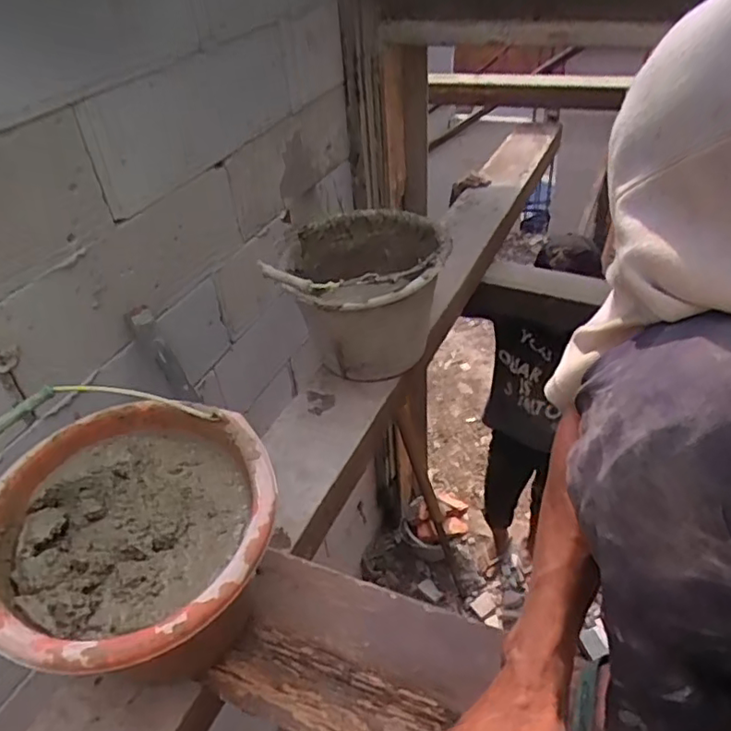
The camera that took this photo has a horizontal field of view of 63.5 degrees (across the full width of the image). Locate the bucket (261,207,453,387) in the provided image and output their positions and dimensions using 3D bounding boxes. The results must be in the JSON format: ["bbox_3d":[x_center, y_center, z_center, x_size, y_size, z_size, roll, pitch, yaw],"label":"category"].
[{"bbox_3d":[0.002,-0.117,0.985,0.262,0.233,0.319,-2,39,4],"label":"bucket"}]

